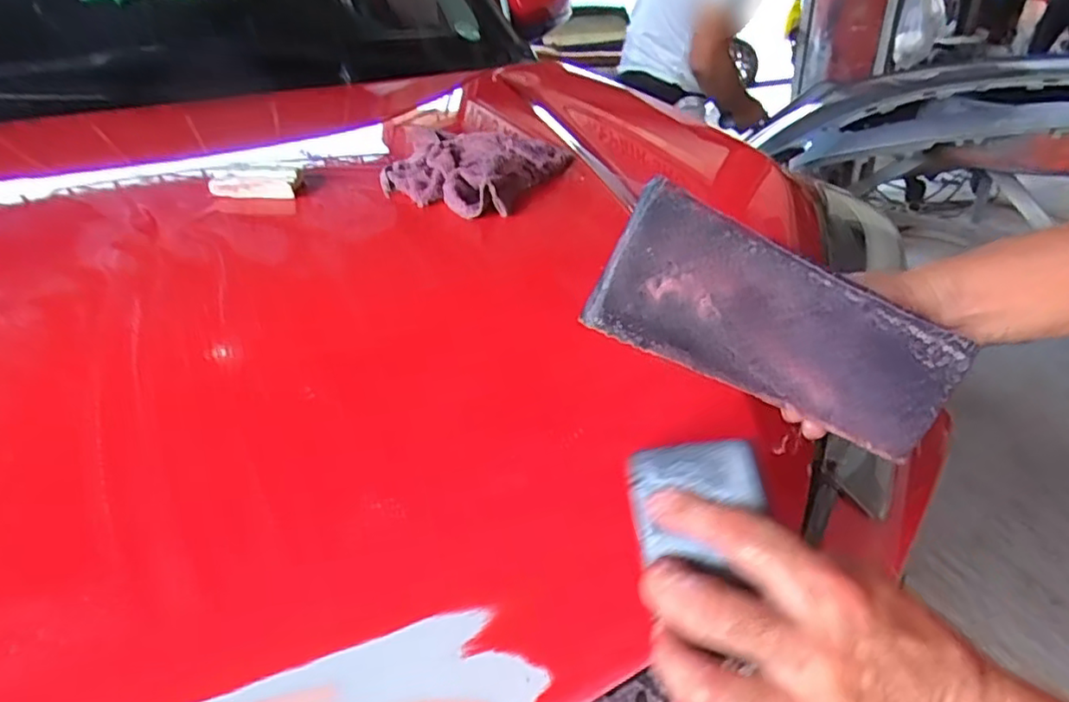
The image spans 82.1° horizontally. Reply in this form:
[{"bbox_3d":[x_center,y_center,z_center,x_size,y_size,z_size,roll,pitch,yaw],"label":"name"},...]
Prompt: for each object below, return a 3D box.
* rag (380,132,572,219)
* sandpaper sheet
[{"bbox_3d":[-0.058,-0.176,0.575,0.131,0.042,0.163,12,34,24],"label":"rag"},{"bbox_3d":[0.143,-0.009,0.348,0.221,0.083,0.007,24,13,-12],"label":"sandpaper sheet"}]

